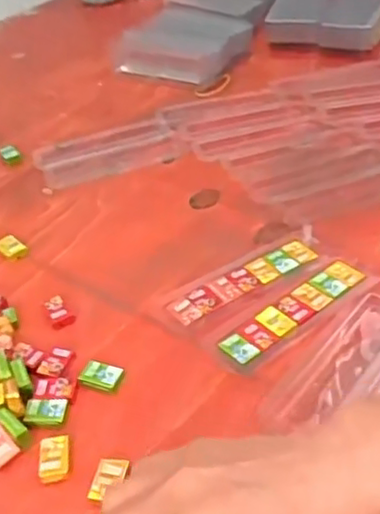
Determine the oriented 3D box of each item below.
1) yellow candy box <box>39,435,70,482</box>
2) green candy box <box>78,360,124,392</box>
[{"bbox_3d":[-0.079,0.117,0.381,0.018,0.007,0.026,-9,39,-2],"label":"yellow candy box"},{"bbox_3d":[-0.058,0.076,0.426,0.026,0.005,0.019,11,43,22],"label":"green candy box"}]

